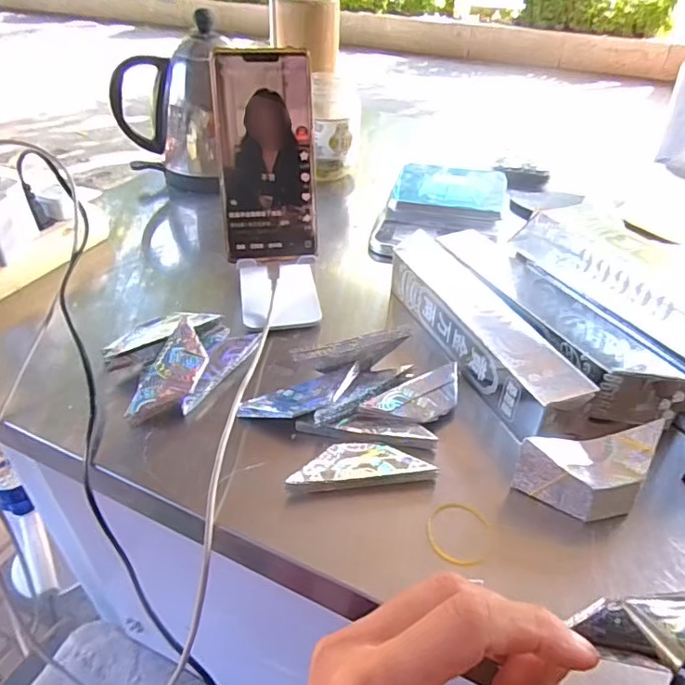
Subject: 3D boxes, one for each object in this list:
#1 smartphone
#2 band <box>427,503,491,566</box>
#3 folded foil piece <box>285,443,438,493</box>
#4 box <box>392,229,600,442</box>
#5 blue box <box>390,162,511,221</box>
[{"bbox_3d":[-0.057,-0.142,0.414,0.074,0.152,0.006,-4,14,-9],"label":"smartphone"},{"bbox_3d":[0.065,0.105,0.295,0.035,0.004,0.036,4,39,-4],"label":"band"},{"bbox_3d":[0.010,0.073,0.324,0.085,0.011,0.032,-4,39,-7],"label":"folded foil piece"},{"bbox_3d":[0.099,-0.013,0.404,0.049,0.041,0.212,-16,43,-19],"label":"box"},{"bbox_3d":[0.118,-0.167,0.586,0.116,0.014,0.100,9,41,10],"label":"blue box"}]

